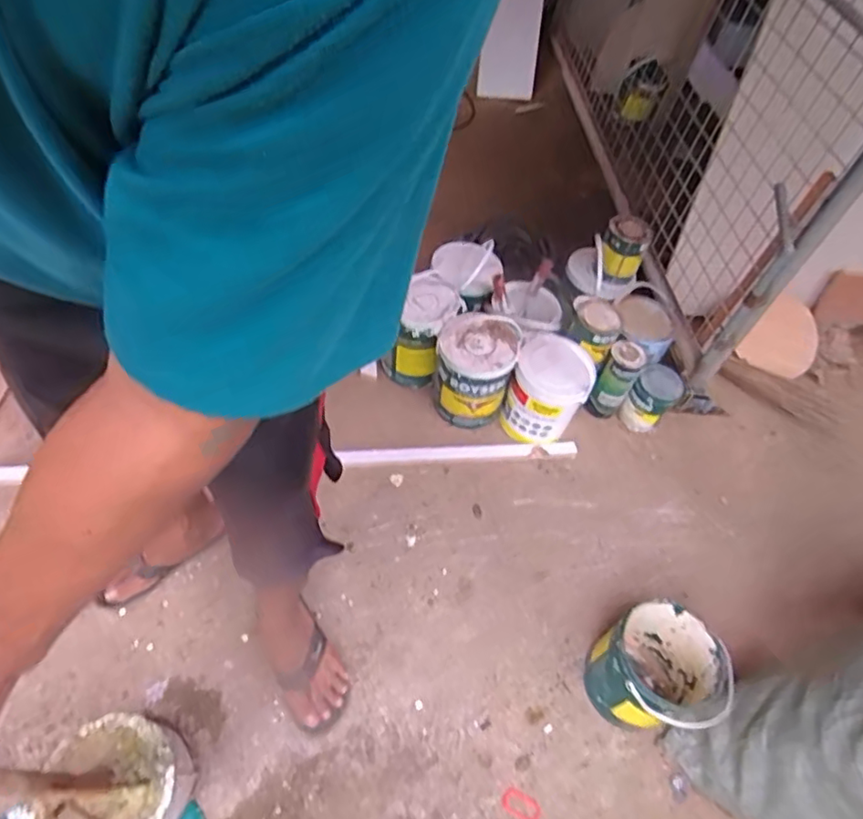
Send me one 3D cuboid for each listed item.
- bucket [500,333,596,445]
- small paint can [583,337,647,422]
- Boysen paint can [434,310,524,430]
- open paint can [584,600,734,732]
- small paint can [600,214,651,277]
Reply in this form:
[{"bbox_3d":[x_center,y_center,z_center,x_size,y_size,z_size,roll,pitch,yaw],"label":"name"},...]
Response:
[{"bbox_3d":[0.268,-0.036,1.378,0.168,0.221,0.169,5,53,-6],"label":"bucket"},{"bbox_3d":[0.432,-0.065,1.413,0.084,0.202,0.081,5,53,-6],"label":"small paint can"},{"bbox_3d":[0.098,-0.078,1.372,0.170,0.238,0.183,5,53,-6],"label":"Boysen paint can"},{"bbox_3d":[0.379,0.453,1.026,0.172,0.181,0.176,5,53,-6],"label":"open paint can"},{"bbox_3d":[0.461,-0.388,1.439,0.096,0.134,0.088,17,53,3],"label":"small paint can"}]

